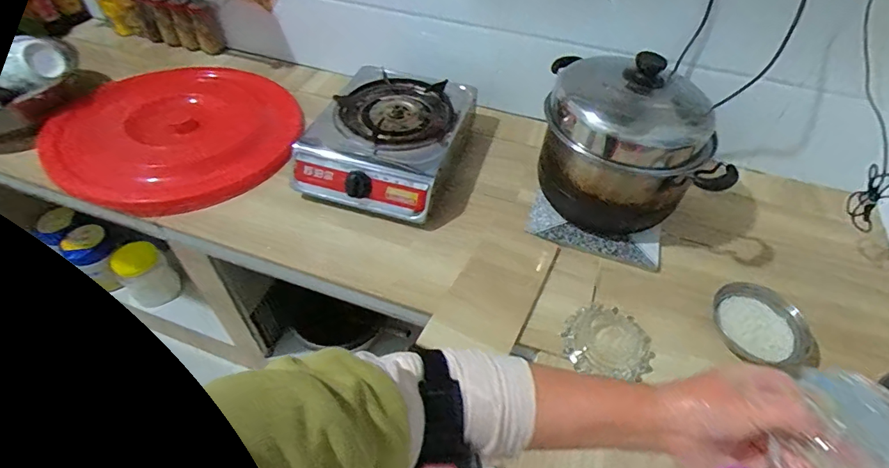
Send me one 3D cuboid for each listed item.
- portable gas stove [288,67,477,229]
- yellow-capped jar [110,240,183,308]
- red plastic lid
[{"bbox_3d":[-0.113,-0.197,0.947,0.283,0.102,0.347,15,50,11],"label":"portable gas stove"},{"bbox_3d":[-0.865,0.116,1.340,0.141,0.163,0.124,33,56,25],"label":"yellow-capped jar"},{"bbox_3d":[-0.598,-0.233,1.013,0.524,0.078,0.482,-1,49,2],"label":"red plastic lid"}]

